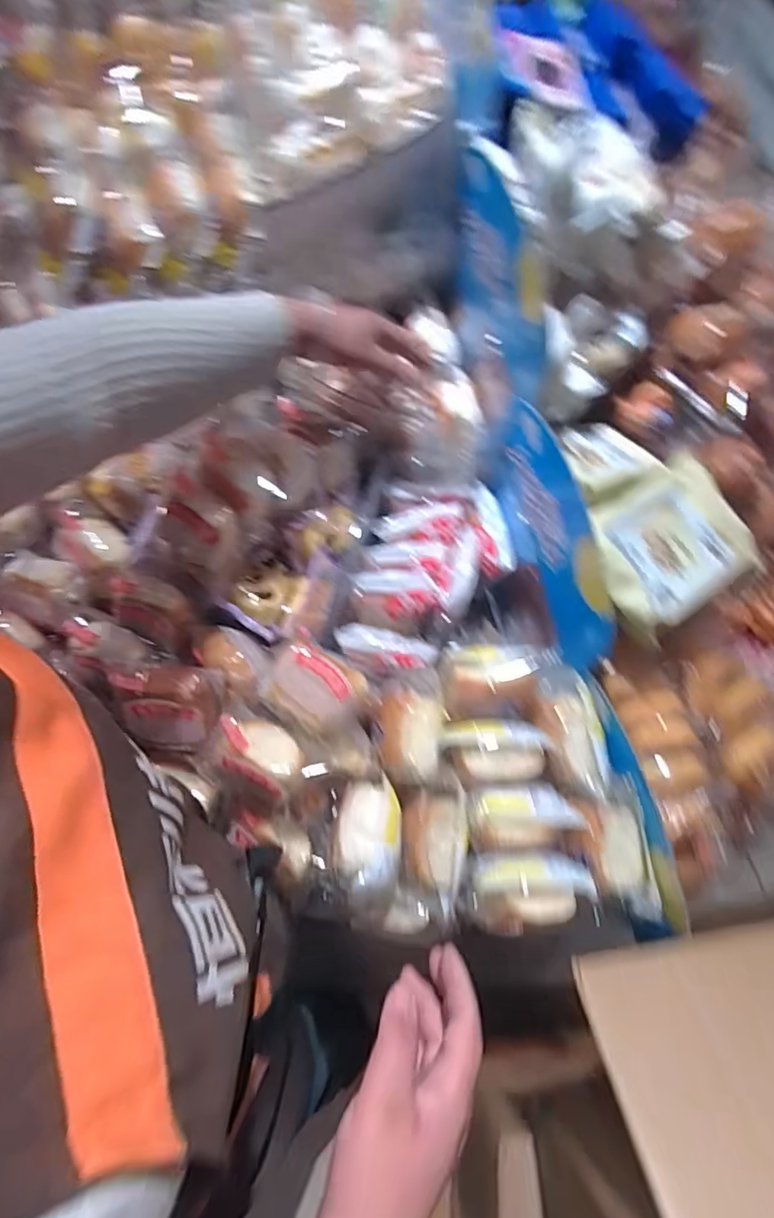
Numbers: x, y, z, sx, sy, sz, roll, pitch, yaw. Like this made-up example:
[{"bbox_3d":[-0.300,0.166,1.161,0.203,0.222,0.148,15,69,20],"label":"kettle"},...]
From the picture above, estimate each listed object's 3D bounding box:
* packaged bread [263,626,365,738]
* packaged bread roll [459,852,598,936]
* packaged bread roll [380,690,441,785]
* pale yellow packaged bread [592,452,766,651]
[{"bbox_3d":[-0.073,0.075,0.559,0.101,0.046,0.080,33,70,11],"label":"packaged bread"},{"bbox_3d":[0.128,0.260,0.522,0.111,0.056,0.064,1,68,-2],"label":"packaged bread roll"},{"bbox_3d":[0.023,0.124,0.555,0.060,0.040,0.086,0,68,-3],"label":"packaged bread roll"},{"bbox_3d":[0.268,-0.064,0.556,0.154,0.042,0.145,-25,71,-12],"label":"pale yellow packaged bread"}]

